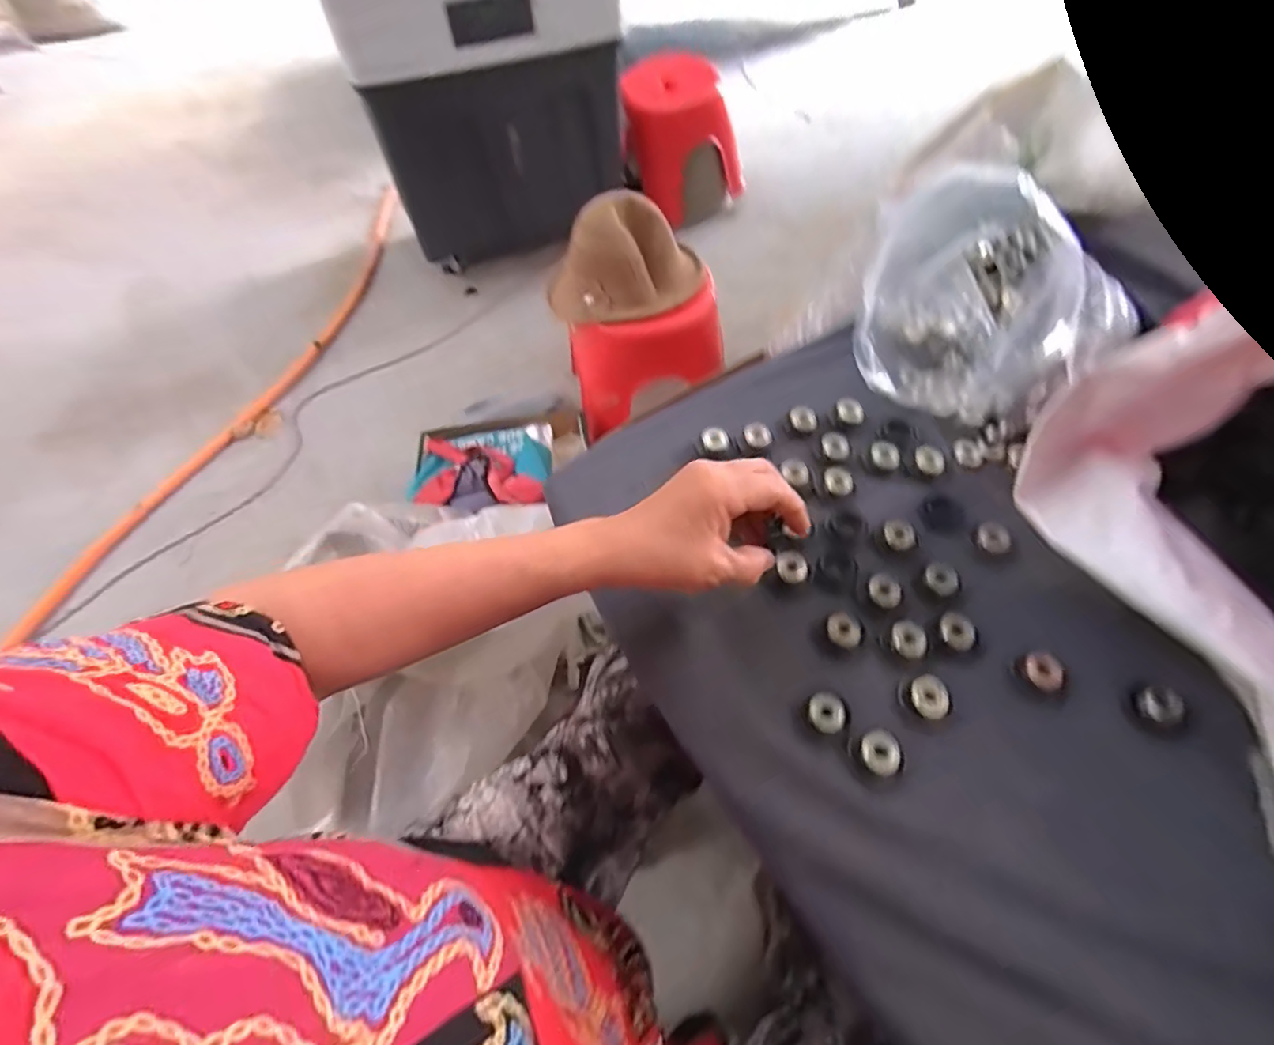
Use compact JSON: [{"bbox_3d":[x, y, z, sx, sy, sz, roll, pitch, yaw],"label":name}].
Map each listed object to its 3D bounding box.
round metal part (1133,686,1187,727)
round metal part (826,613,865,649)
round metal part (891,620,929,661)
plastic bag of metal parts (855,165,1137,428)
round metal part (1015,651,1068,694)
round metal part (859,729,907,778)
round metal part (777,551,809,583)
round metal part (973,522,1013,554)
[{"bbox_3d":[0.322,0.113,0.358,0.020,0.015,0.023,-16,57,-8],"label":"round metal part"},{"bbox_3d":[0.143,0.074,0.398,0.025,0.009,0.020,23,60,17],"label":"round metal part"},{"bbox_3d":[0.183,0.079,0.390,0.022,0.006,0.025,17,59,13],"label":"round metal part"},{"bbox_3d":[0.300,-0.197,0.497,0.185,0.144,0.178,30,62,20],"label":"plastic bag of metal parts"},{"bbox_3d":[0.260,0.096,0.374,0.022,0.012,0.027,-29,60,-16],"label":"round metal part"},{"bbox_3d":[0.148,0.138,0.349,0.025,0.007,0.025,-1,56,2],"label":"round metal part"},{"bbox_3d":[0.113,0.032,0.424,0.020,0.008,0.024,-9,56,-4],"label":"round metal part"},{"bbox_3d":[0.265,0.012,0.434,0.024,0.007,0.025,-1,56,2],"label":"round metal part"}]

